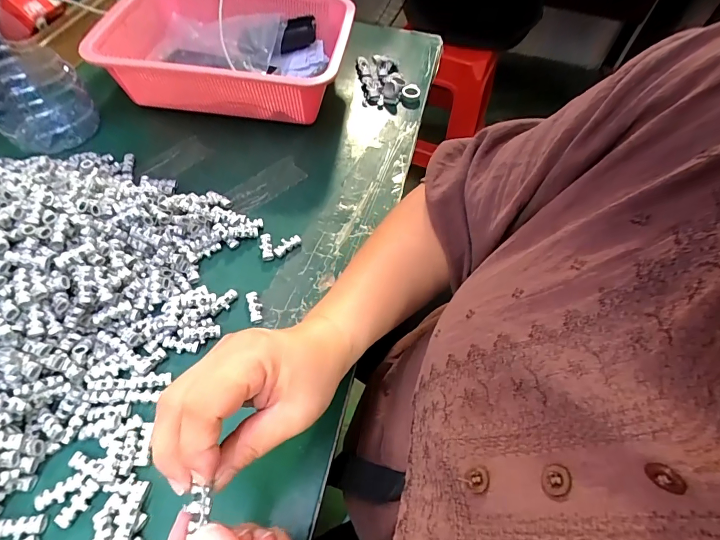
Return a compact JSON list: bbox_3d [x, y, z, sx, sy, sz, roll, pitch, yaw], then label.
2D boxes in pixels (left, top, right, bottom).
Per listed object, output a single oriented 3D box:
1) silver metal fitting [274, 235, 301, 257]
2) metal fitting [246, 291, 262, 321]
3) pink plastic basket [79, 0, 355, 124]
[{"bbox_3d":[-0.076,-0.026,0.412,0.014,0.006,0.031,39,62,21],"label":"silver metal fitting"},{"bbox_3d":[-0.098,0.034,0.369,0.011,0.008,0.029,-14,57,-13],"label":"metal fitting"},{"bbox_3d":[-0.169,-0.286,0.532,0.282,0.096,0.209,8,55,1],"label":"pink plastic basket"}]

